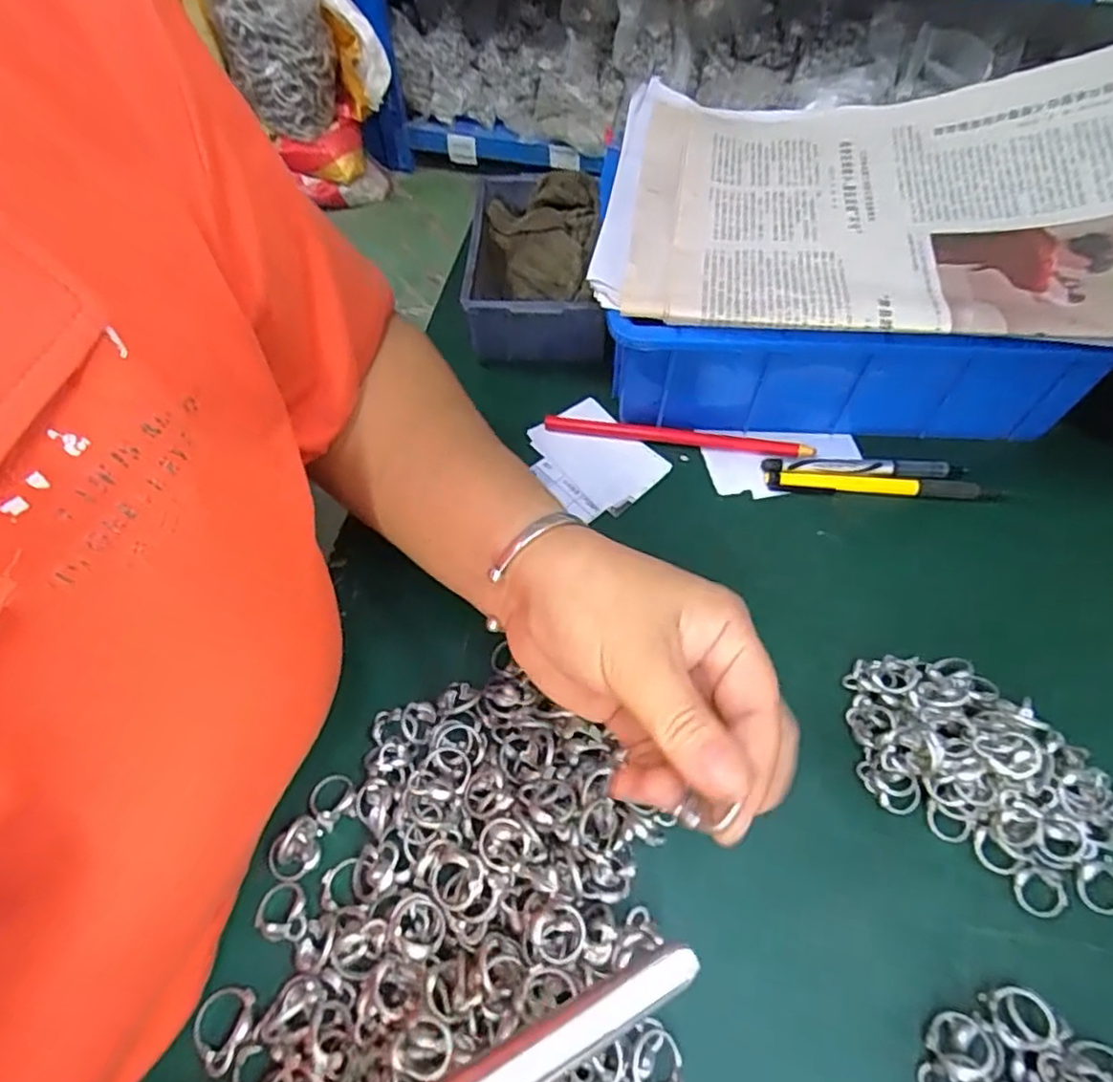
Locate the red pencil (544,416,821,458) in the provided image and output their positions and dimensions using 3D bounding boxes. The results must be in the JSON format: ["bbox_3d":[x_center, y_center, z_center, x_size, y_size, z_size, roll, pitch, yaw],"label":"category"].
[{"bbox_3d":[0.076,-0.066,0.414,0.167,0.008,0.010,9,59,6],"label":"red pencil"}]

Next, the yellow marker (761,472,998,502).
[{"bbox_3d":[0.194,-0.033,0.391,0.132,0.009,0.011,5,59,3],"label":"yellow marker"}]

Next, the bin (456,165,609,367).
[{"bbox_3d":[-0.014,-0.203,0.463,0.089,0.059,0.163,0,59,0],"label":"bin"}]

